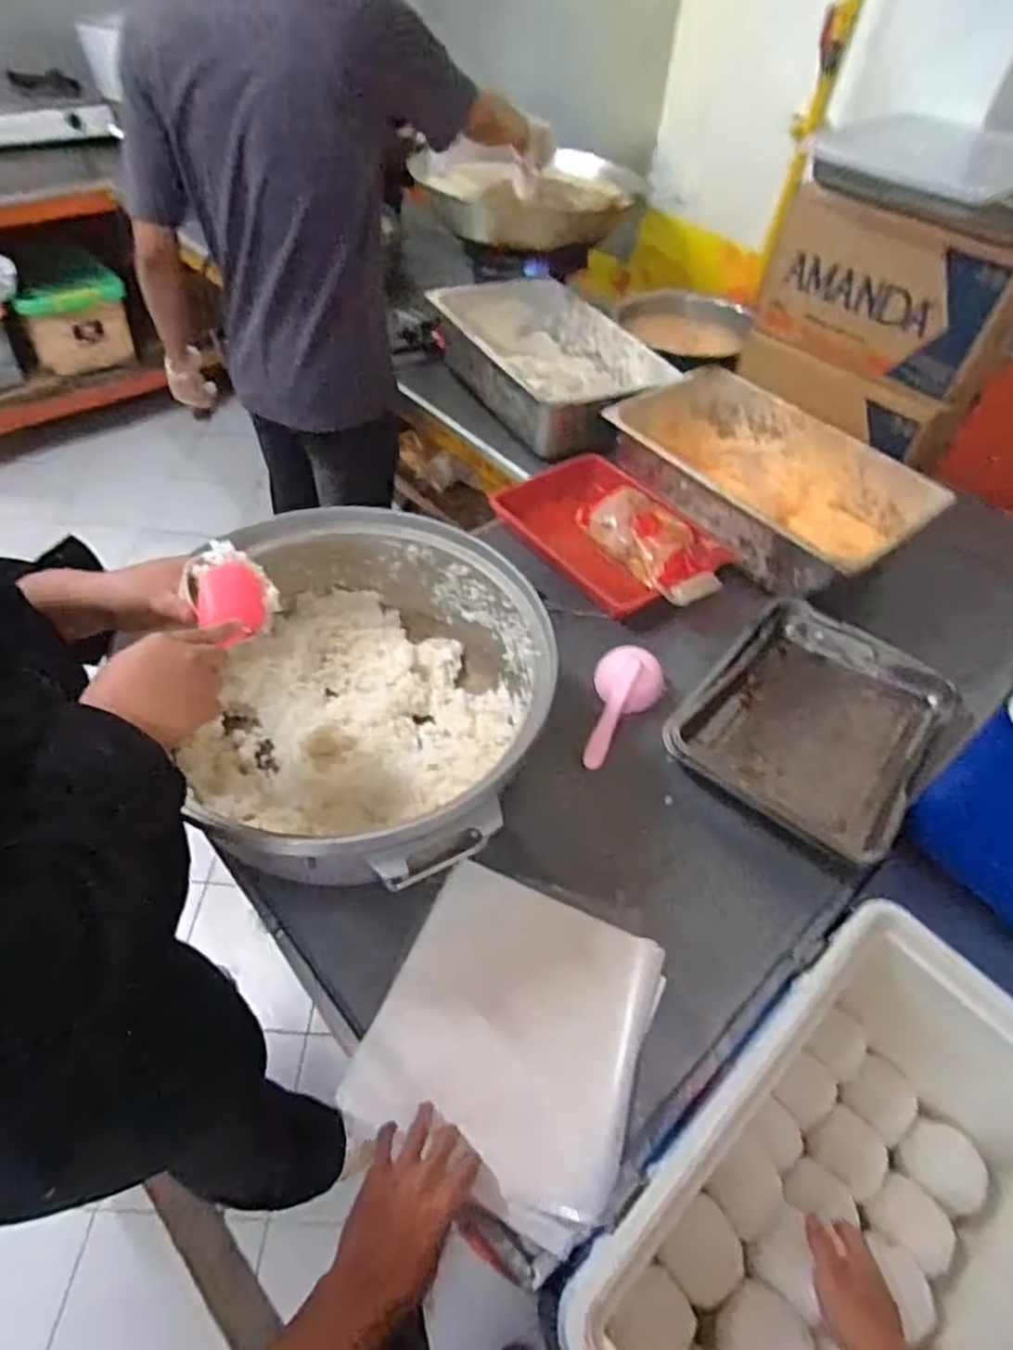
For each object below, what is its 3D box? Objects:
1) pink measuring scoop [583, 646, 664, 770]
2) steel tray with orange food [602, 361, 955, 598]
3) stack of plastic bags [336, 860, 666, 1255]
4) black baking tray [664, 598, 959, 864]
[{"bbox_3d":[0.164,0.041,0.950,0.092,0.060,0.183,11,50,4],"label":"pink measuring scoop"},{"bbox_3d":[0.442,-0.338,1.254,0.326,0.157,0.520,-28,58,-25],"label":"steel tray with orange food"},{"bbox_3d":[0.010,0.359,0.718,0.257,0.023,0.281,21,52,12],"label":"stack of plastic bags"},{"bbox_3d":[0.426,0.045,0.950,0.278,0.054,0.373,34,55,21],"label":"black baking tray"}]

